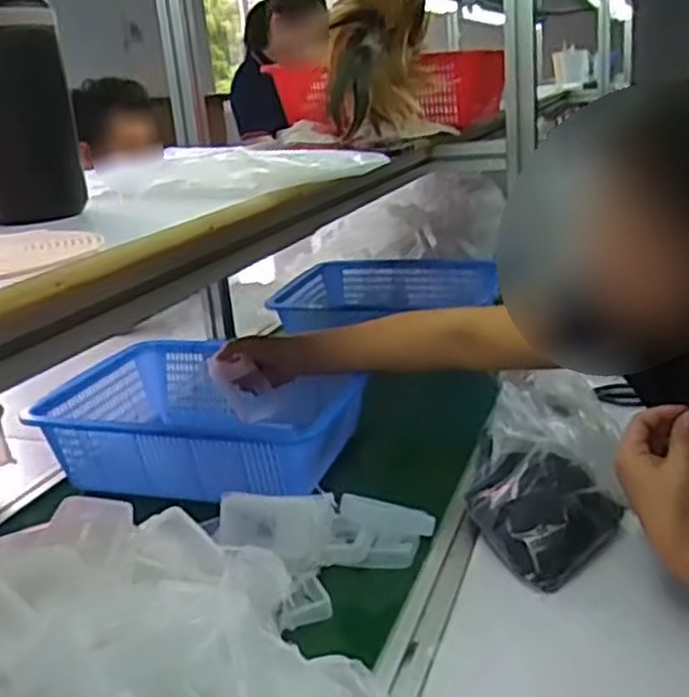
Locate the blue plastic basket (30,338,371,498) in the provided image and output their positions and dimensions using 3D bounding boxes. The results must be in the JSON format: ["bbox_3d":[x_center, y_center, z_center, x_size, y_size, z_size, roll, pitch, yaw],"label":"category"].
[{"bbox_3d":[-0.177,0.095,1.102,0.433,0.108,0.335,4,21,26],"label":"blue plastic basket"}]

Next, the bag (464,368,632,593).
[{"bbox_3d":[0.190,0.120,0.803,0.129,0.148,0.160,-16,22,-30],"label":"bag"}]

